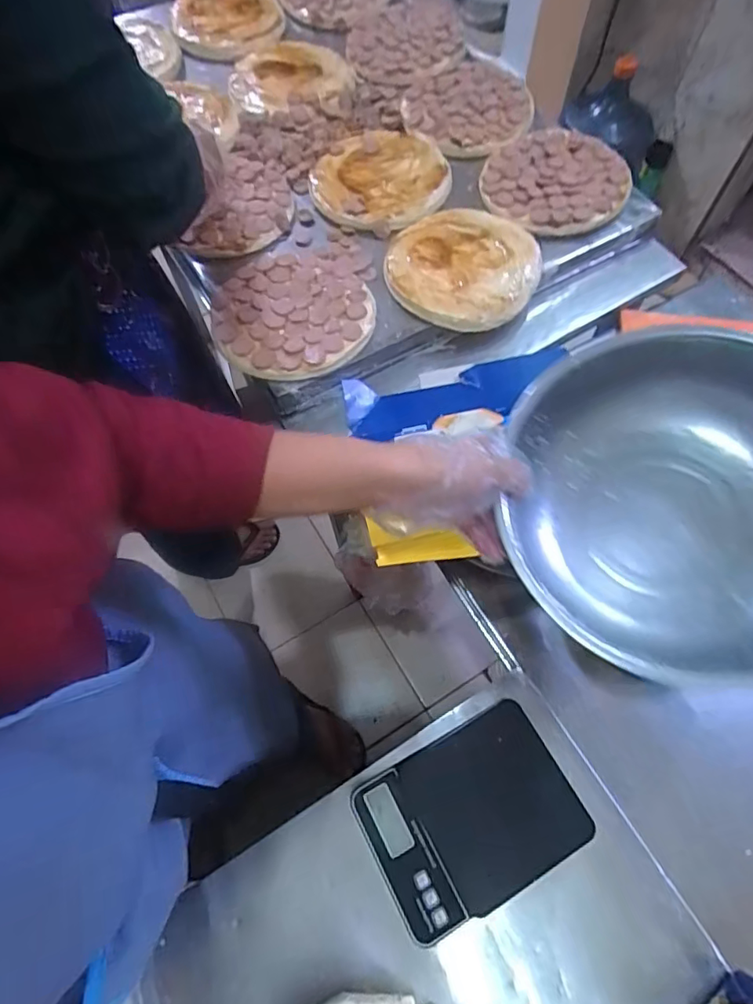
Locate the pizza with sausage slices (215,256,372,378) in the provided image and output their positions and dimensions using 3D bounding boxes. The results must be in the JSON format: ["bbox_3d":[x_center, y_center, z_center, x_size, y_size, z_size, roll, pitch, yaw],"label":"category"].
[{"bbox_3d":[-0.104,-0.239,0.661,0.190,0.013,0.197,-15,67,-5],"label":"pizza with sausage slices"}]

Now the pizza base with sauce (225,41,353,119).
[{"bbox_3d":[-0.137,-0.685,0.858,0.192,0.019,0.181,-4,67,0],"label":"pizza base with sauce"}]

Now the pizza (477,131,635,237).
[{"bbox_3d":[0.244,-0.441,0.732,0.189,0.023,0.184,-15,67,-5],"label":"pizza"}]

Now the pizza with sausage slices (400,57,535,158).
[{"bbox_3d":[0.141,-0.588,0.800,0.175,0.026,0.181,-1,67,1],"label":"pizza with sausage slices"}]

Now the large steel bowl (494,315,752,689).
[{"bbox_3d":[0.223,0.006,0.406,0.236,0.109,0.246,-1,67,1],"label":"large steel bowl"}]

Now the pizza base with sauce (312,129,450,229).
[{"bbox_3d":[0.006,-0.463,0.757,0.187,0.016,0.181,-1,67,1],"label":"pizza base with sauce"}]

